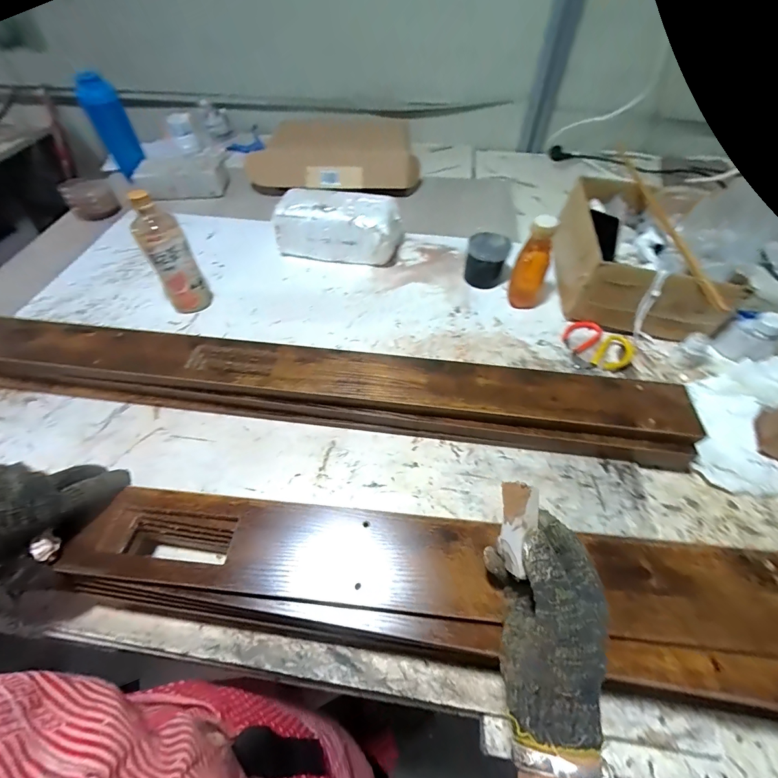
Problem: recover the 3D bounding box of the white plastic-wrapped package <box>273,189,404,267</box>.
[{"bbox_3d":[-0.105,-0.342,0.778,0.252,0.113,0.118,12,54,8],"label":"white plastic-wrapped package"}]

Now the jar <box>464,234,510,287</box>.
[{"bbox_3d":[0.188,-0.250,0.727,0.073,0.083,0.070,0,53,0],"label":"jar"}]

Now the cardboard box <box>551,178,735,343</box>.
[{"bbox_3d":[0.469,-0.255,0.706,0.255,0.122,0.334,9,53,6],"label":"cardboard box"}]

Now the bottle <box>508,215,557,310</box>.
[{"bbox_3d":[0.256,-0.221,0.654,0.057,0.168,0.045,26,57,18],"label":"bottle"}]

